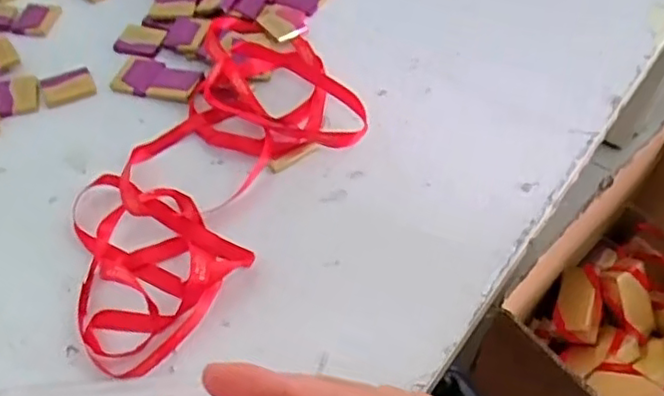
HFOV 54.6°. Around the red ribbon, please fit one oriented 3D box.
[{"bbox_3d":[-0.097,-0.035,0.457,0.166,0.035,0.291,29,59,21],"label":"red ribbon"}]

